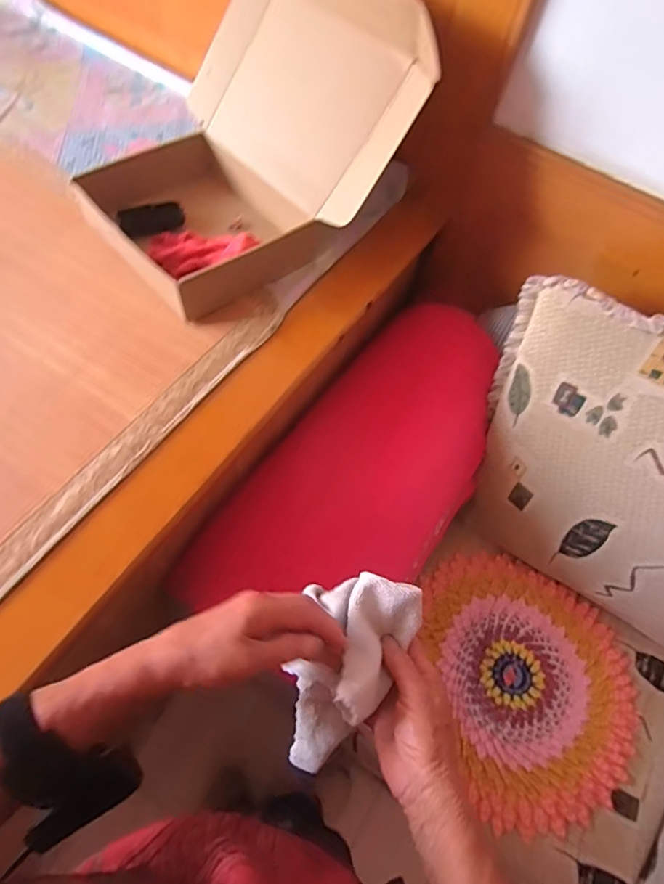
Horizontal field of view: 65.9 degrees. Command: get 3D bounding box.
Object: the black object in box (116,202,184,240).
[{"bbox_3d":[-0.312,-0.386,0.892,0.107,0.018,0.054,-19,65,-13],"label":"black object in box"}]

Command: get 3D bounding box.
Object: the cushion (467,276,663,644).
[{"bbox_3d":[0.557,0.085,0.879,0.683,0.514,0.130,32,34,19],"label":"cushion"}]

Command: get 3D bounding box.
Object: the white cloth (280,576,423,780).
[{"bbox_3d":[0.001,0.183,0.407,0.090,0.083,0.170,27,81,11],"label":"white cloth"}]

